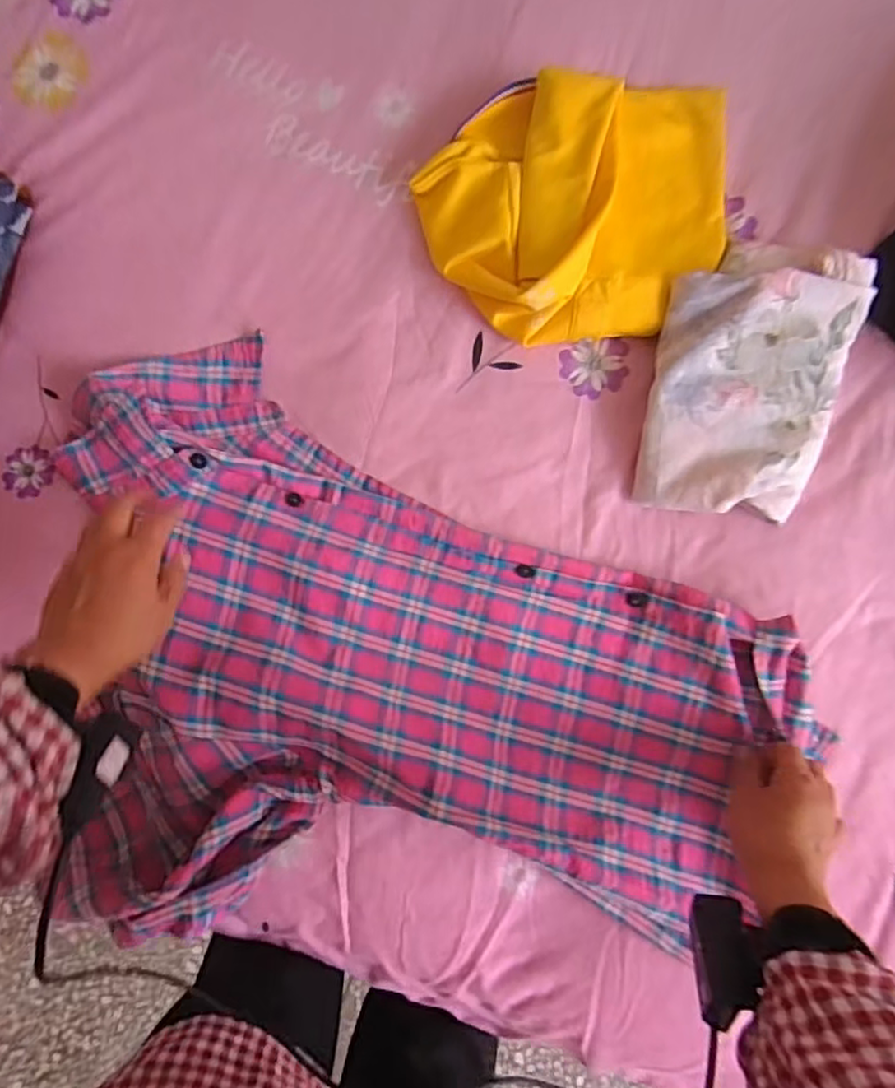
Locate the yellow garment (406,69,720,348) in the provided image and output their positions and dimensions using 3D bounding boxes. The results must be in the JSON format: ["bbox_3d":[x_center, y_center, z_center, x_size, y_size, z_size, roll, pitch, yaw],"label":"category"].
[{"bbox_3d":[0.111,-0.282,0.556,0.257,0.045,0.209,-4,89,0],"label":"yellow garment"}]

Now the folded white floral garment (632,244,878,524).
[{"bbox_3d":[0.257,-0.138,0.550,0.158,0.044,0.225,9,89,0],"label":"folded white floral garment"}]

